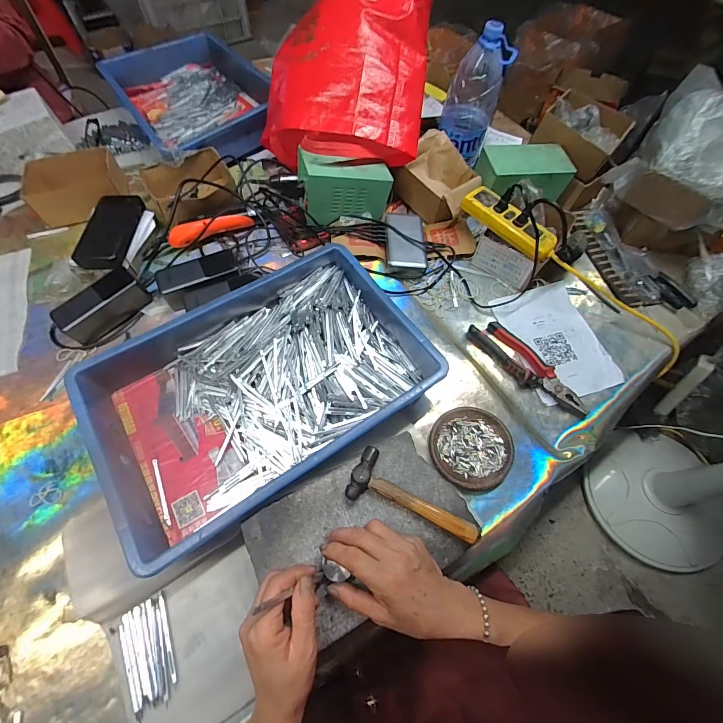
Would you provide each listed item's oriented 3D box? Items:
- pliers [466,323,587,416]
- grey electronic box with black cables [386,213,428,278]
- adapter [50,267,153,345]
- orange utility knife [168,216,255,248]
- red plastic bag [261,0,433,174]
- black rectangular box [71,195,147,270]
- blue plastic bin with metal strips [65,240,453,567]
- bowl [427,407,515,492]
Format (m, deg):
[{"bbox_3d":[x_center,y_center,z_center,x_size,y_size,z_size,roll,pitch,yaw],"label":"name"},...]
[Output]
[{"bbox_3d":[0.269,0.008,0.584,0.060,0.023,0.209,-36,70,-18],"label":"pliers"},{"bbox_3d":[0.083,-0.224,0.681,0.074,0.040,0.132,0,62,-3],"label":"grey electronic box with black cables"},{"bbox_3d":[-0.424,-0.091,0.582,0.062,0.053,0.132,41,67,17],"label":"adapter"},{"bbox_3d":[-0.285,-0.252,0.676,0.153,0.039,0.026,-24,69,-12],"label":"orange utility knife"},{"bbox_3d":[-0.032,-0.510,0.640,0.297,0.205,0.299,8,65,-1],"label":"red plastic bag"},{"bbox_3d":[-0.437,-0.228,0.619,0.069,0.023,0.156,3,63,-1],"label":"black rectangular box"},{"bbox_3d":[-0.137,0.029,0.511,0.435,0.079,0.297,-32,68,-17],"label":"blue plastic bin with metal strips"},{"bbox_3d":[0.158,0.124,0.511,0.114,0.023,0.114,1,63,-2],"label":"bowl"}]

